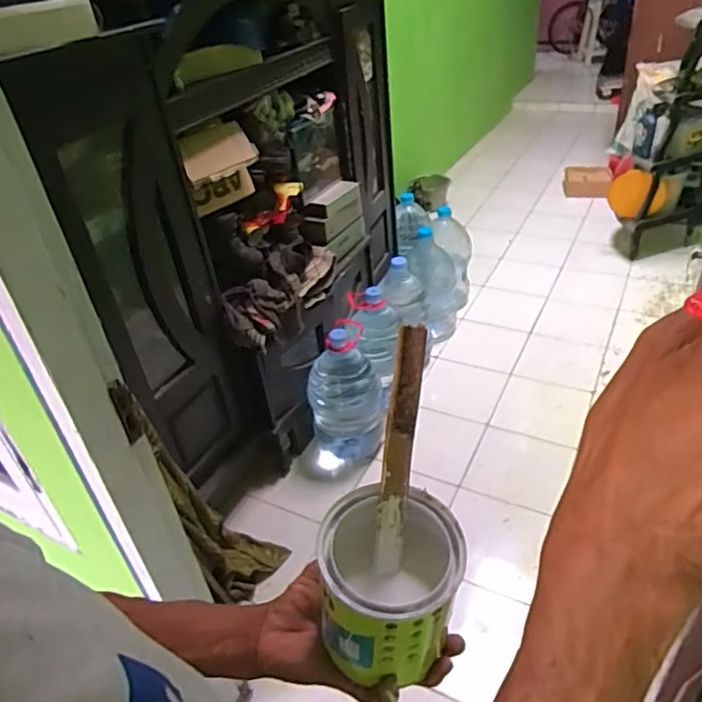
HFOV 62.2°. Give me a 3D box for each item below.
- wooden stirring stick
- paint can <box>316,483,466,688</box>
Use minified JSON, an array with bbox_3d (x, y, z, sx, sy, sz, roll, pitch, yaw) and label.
[{"bbox_3d":[0.036,0.075,0.440,0.020,0.185,0.008,7,-1,18],"label":"wooden stirring stick"},{"bbox_3d":[0.033,0.178,0.440,0.101,0.105,0.096,-4,36,4],"label":"paint can"}]

